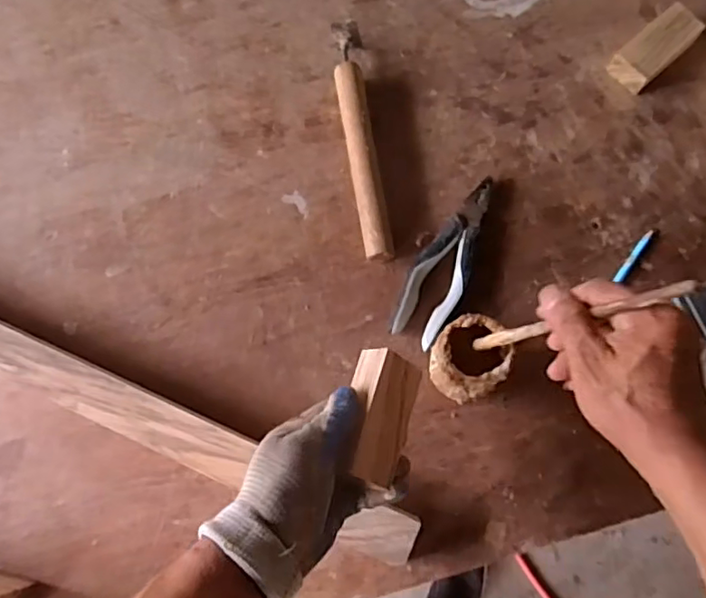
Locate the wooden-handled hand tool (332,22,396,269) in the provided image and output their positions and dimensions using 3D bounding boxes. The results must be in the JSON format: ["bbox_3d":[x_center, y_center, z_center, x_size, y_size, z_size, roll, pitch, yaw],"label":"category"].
[{"bbox_3d":[0.008,-0.173,0.651,0.034,0.037,0.272,-7,76,0],"label":"wooden-handled hand tool"}]

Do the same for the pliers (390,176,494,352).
[{"bbox_3d":[0.103,-0.040,0.626,0.058,0.026,0.191,30,78,9],"label":"pliers"}]

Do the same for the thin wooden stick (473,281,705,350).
[{"bbox_3d":[0.150,0.015,0.424,0.010,0.228,0.012,7,75,-18],"label":"thin wooden stick"}]

